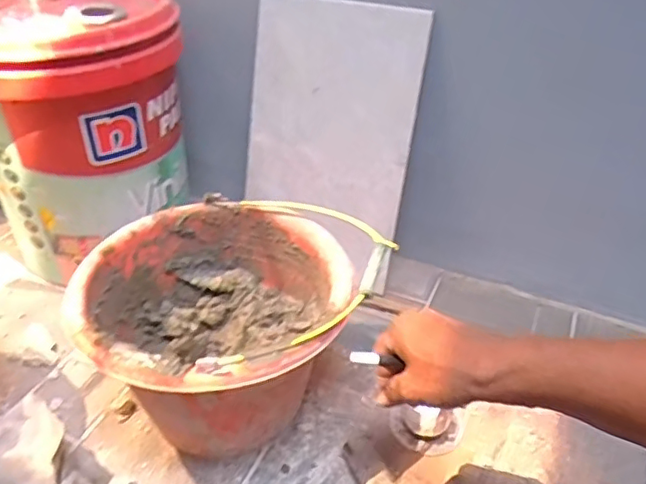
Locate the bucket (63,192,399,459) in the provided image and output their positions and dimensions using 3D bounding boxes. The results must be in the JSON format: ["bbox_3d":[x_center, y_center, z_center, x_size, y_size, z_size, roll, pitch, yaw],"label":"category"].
[{"bbox_3d":[-0.108,0.110,0.666,0.288,0.205,0.272,2,35,-1],"label":"bucket"}]

